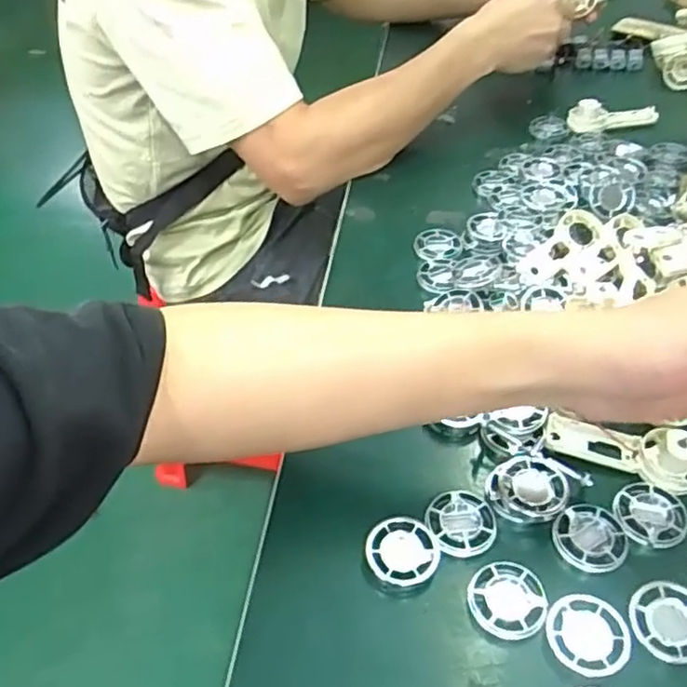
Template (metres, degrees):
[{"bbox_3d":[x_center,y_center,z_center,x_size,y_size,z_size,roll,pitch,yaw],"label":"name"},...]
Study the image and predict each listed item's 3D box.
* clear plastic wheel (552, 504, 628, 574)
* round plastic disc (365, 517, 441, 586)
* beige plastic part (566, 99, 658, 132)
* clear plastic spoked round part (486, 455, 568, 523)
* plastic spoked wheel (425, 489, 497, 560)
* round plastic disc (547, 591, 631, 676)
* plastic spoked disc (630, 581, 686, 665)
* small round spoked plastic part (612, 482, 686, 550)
[{"bbox_3d":[0.137,0.105,0.371,0.038,0.004,0.038,0,46,0],"label":"clear plastic wheel"},{"bbox_3d":[0.034,0.114,0.371,0.039,0.008,0.037,0,46,0],"label":"round plastic disc"},{"bbox_3d":[0.278,-0.236,0.694,0.093,0.019,0.034,-7,46,-6],"label":"beige plastic part"},{"bbox_3d":[0.106,0.083,0.390,0.042,0.011,0.036,11,47,11],"label":"clear plastic spoked round part"},{"bbox_3d":[0.067,0.101,0.381,0.038,0.005,0.038,0,47,0],"label":"plastic spoked wheel"},{"bbox_3d":[0.121,0.143,0.334,0.036,0.005,0.039,0,46,0],"label":"round plastic disc"},{"bbox_3d":[0.162,0.137,0.334,0.038,0.004,0.037,0,46,0],"label":"plastic spoked disc"},{"bbox_3d":[0.173,0.096,0.383,0.038,0.006,0.039,0,46,0],"label":"small round spoked plastic part"}]

